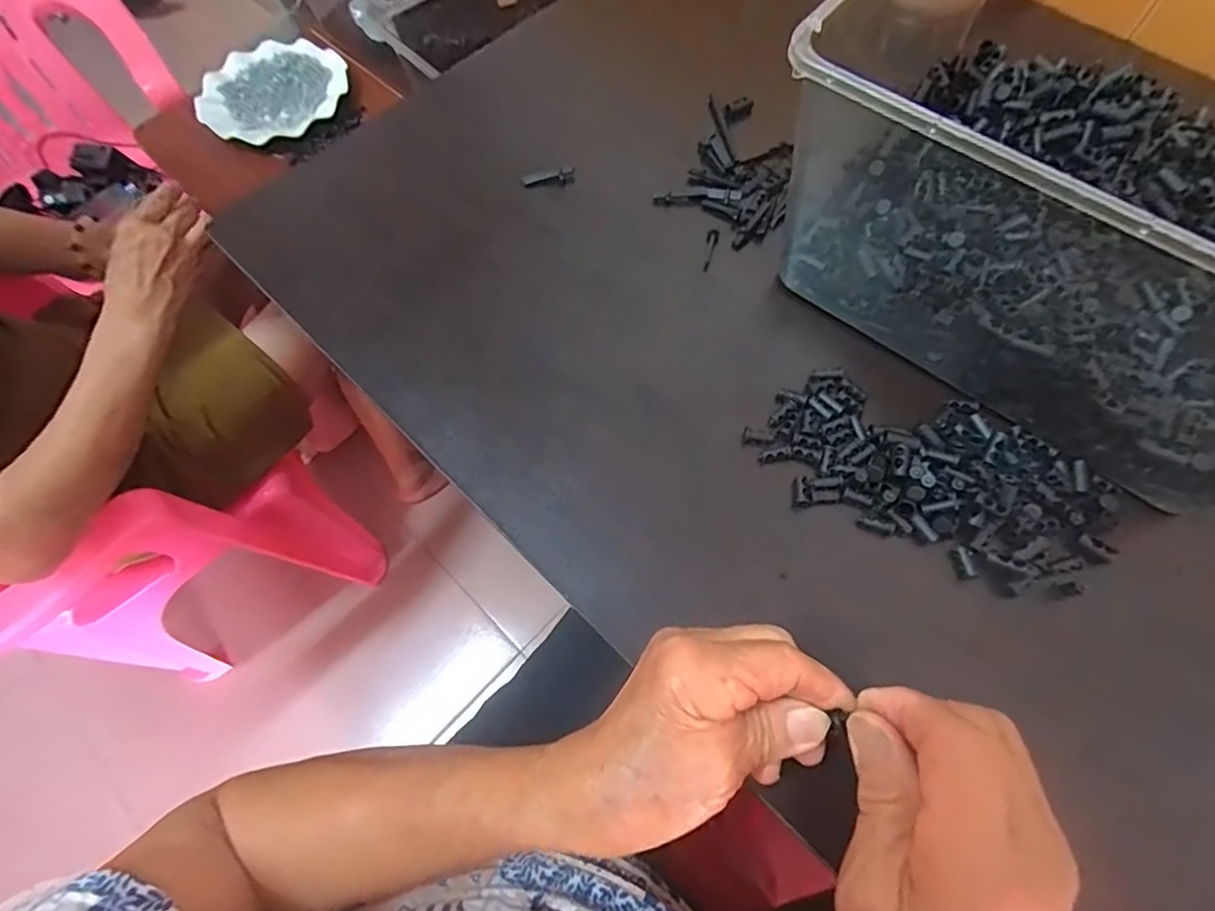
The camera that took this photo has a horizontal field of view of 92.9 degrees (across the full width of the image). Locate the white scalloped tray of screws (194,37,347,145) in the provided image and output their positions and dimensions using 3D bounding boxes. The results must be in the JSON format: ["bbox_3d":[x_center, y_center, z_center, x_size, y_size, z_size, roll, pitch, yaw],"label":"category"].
[{"bbox_3d":[-0.446,-0.481,0.768,0.183,0.027,0.171,-3,68,1],"label":"white scalloped tray of screws"}]

